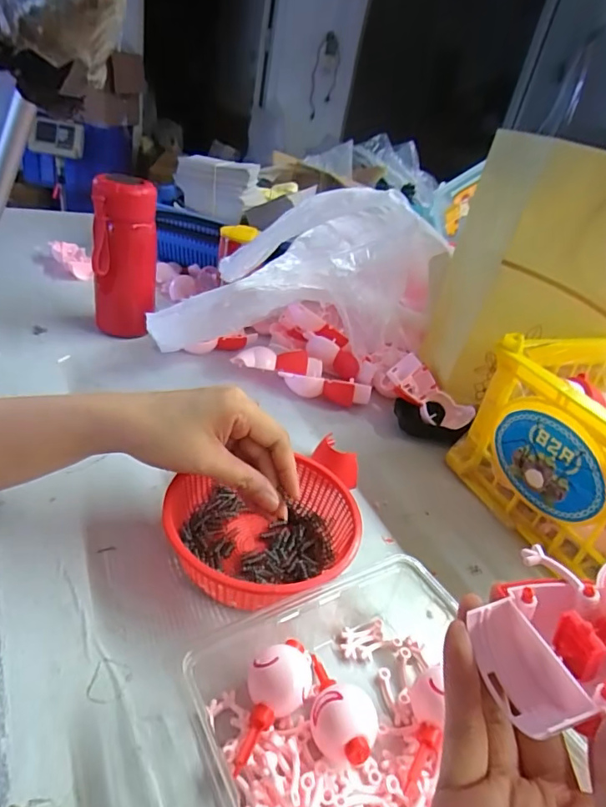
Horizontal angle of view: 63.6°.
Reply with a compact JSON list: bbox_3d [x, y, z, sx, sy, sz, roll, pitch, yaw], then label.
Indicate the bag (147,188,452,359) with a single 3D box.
[{"bbox_3d":[0.006,-0.129,0.538,0.330,0.182,0.099,-4,36,-25],"label":"bag"}]

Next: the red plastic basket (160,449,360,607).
[{"bbox_3d":[-0.025,0.093,0.349,0.133,0.051,0.119,-6,36,-16],"label":"red plastic basket"}]

